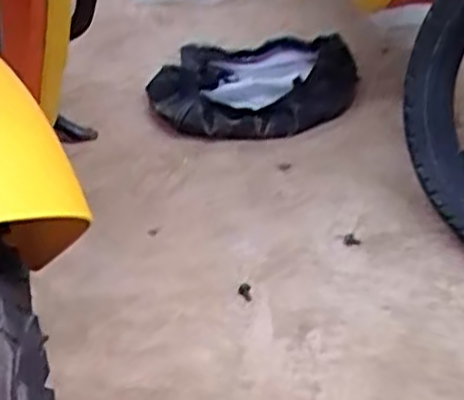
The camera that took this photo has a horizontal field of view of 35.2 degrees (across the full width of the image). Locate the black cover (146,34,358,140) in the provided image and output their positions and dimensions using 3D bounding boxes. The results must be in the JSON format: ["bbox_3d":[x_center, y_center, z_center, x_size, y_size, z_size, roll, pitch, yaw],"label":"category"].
[{"bbox_3d":[0.033,-0.213,1.209,0.322,0.055,0.350,-1,36,2],"label":"black cover"}]

